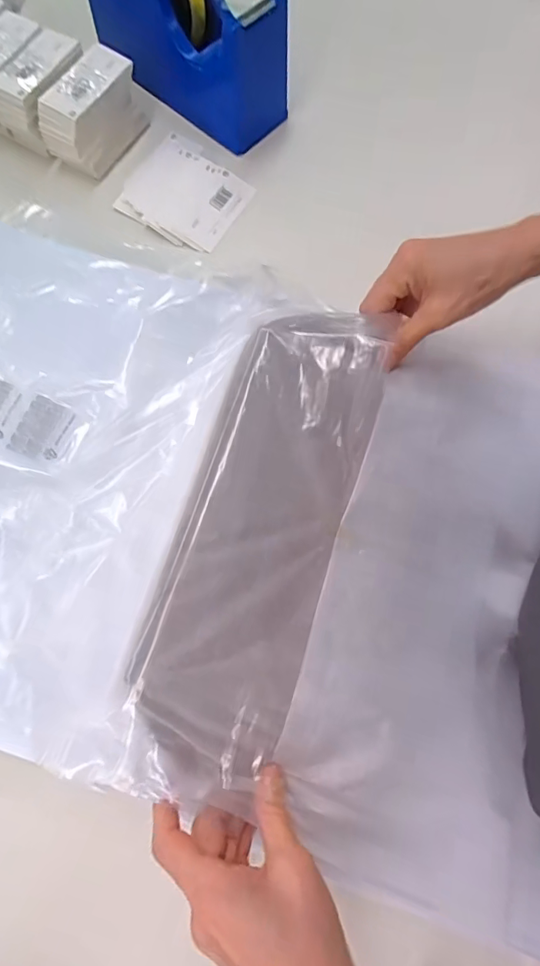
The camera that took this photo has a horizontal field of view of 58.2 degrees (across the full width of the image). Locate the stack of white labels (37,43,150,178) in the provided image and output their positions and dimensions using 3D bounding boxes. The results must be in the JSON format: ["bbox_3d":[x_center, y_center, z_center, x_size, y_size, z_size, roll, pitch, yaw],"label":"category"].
[{"bbox_3d":[-0.160,-0.340,0.449,0.053,0.058,0.097,30,74,8],"label":"stack of white labels"}]

